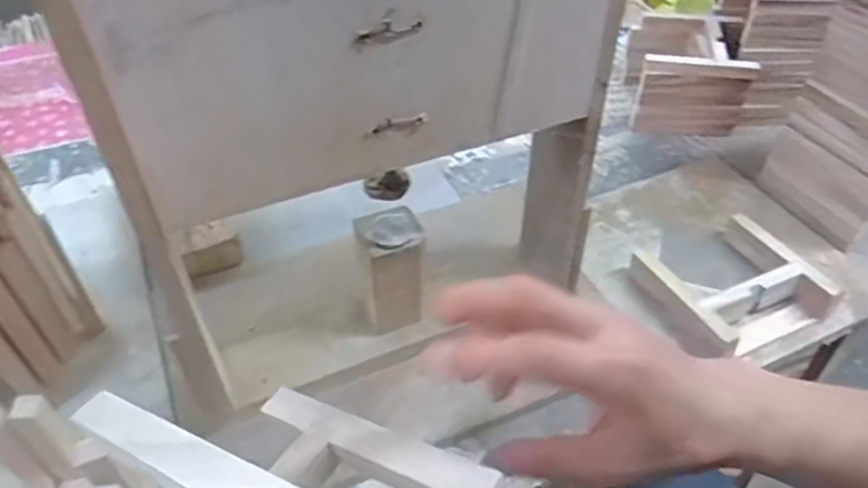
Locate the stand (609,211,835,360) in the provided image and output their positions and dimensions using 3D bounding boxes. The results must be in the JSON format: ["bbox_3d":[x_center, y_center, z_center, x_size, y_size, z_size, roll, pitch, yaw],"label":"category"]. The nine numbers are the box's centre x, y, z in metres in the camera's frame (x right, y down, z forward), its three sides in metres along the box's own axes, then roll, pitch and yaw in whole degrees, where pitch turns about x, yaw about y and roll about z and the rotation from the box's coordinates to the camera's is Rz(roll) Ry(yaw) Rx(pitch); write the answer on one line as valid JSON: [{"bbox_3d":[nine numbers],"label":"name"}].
[{"bbox_3d":[0.327,0.042,0.708,0.169,0.048,0.156,-19,47,-20],"label":"stand"}]

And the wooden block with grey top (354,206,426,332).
[{"bbox_3d":[-0.043,0.024,0.633,0.061,0.109,0.061,-10,44,-11],"label":"wooden block with grey top"}]

